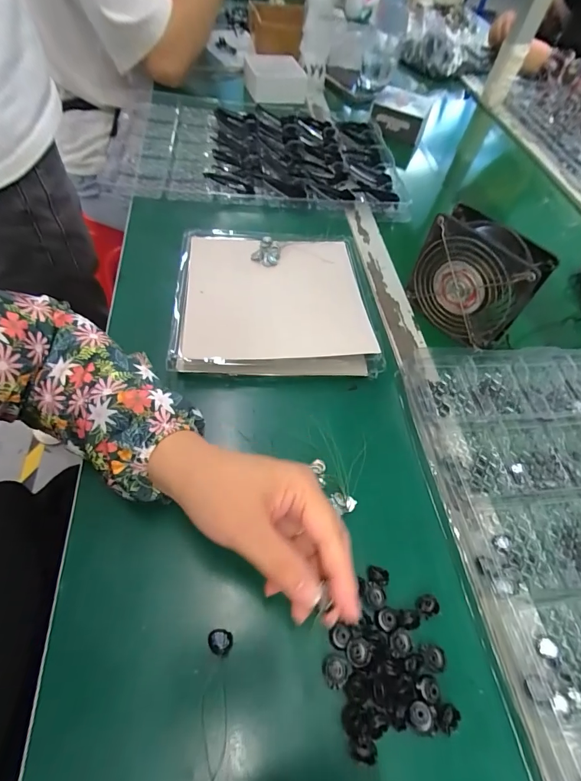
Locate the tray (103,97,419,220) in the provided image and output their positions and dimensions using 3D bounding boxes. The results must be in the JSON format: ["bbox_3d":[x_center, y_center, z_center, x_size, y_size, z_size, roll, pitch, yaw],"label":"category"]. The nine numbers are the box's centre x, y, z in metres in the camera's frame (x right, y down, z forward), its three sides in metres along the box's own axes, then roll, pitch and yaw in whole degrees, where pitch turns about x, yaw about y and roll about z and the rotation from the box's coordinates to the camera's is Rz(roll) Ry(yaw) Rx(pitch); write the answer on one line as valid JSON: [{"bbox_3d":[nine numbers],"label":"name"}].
[{"bbox_3d":[-0.043,-0.385,0.606,0.439,0.027,0.307,3,55,-5],"label":"tray"}]

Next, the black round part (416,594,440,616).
[{"bbox_3d":[0.100,0.156,0.275,0.016,0.009,0.013,25,56,11],"label":"black round part"}]

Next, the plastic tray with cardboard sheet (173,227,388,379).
[{"bbox_3d":[-0.021,-0.102,0.418,0.198,0.036,0.210,-1,56,-6],"label":"plastic tray with cardboard sheet"}]

